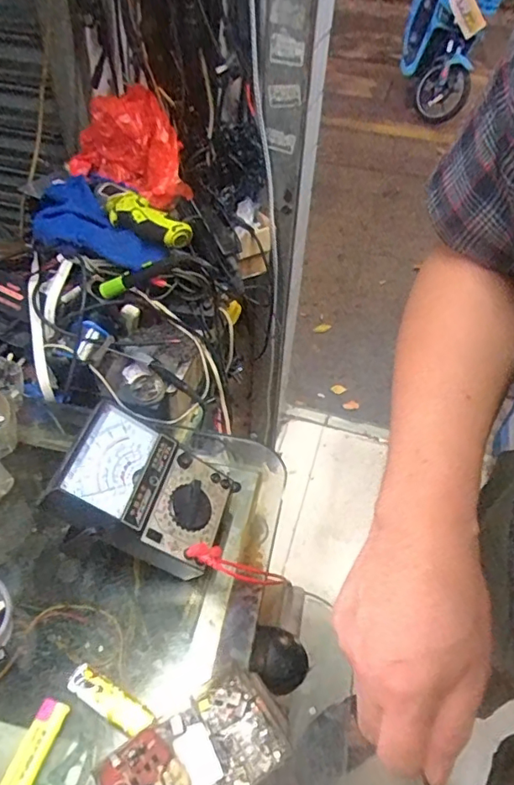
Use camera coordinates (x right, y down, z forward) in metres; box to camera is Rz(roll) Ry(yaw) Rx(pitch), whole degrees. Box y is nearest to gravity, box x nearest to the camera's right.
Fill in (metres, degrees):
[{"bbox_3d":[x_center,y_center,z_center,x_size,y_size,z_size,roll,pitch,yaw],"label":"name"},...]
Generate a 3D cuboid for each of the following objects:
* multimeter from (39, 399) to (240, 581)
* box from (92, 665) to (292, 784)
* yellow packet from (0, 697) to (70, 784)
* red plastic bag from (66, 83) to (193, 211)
[{"bbox_3d":[-0.105,0.097,0.520,0.170,0.037,0.129,34,48,-19],"label":"multimeter"},{"bbox_3d":[-0.046,0.289,0.422,0.140,0.043,0.079,-27,55,-24],"label":"box"},{"bbox_3d":[-0.181,0.291,0.428,0.023,0.009,0.081,17,49,11],"label":"yellow packet"},{"bbox_3d":[-0.206,-0.415,0.900,0.235,0.121,0.110,26,52,19],"label":"red plastic bag"}]

